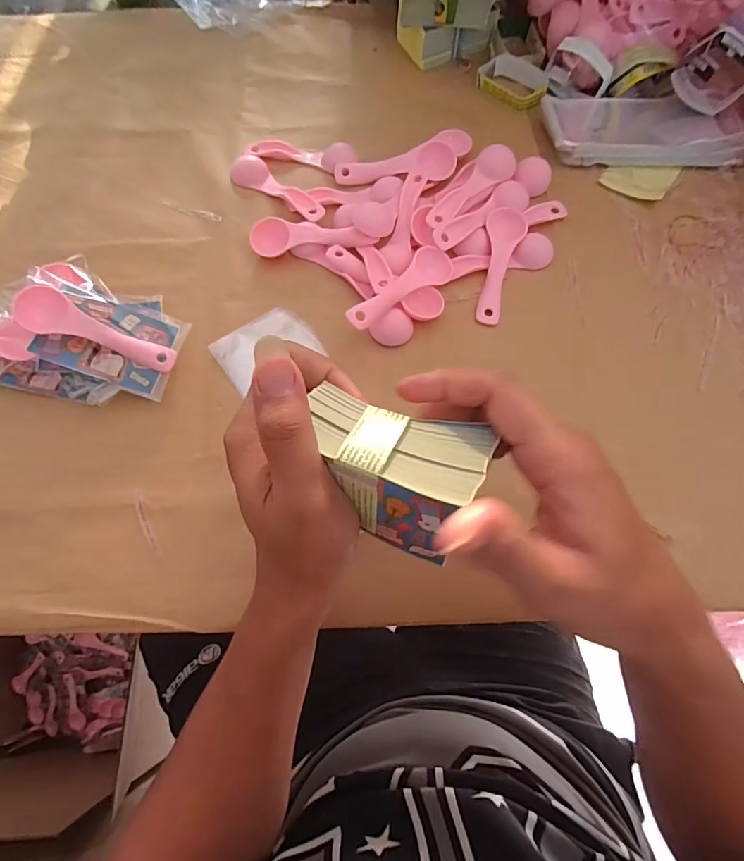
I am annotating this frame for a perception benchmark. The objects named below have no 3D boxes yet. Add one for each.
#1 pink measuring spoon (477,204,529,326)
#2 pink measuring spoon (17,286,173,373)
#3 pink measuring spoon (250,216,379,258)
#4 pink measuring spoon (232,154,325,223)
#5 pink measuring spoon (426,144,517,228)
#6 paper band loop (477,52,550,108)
[{"bbox_3d":[0.113,-0.145,0.396,0.033,0.014,0.113,9,70,4],"label":"pink measuring spoon"},{"bbox_3d":[-0.208,-0.075,0.346,0.110,0.015,0.030,22,69,-18],"label":"pink measuring spoon"},{"bbox_3d":[-0.052,-0.172,0.403,0.106,0.018,0.030,-4,70,-1],"label":"pink measuring spoon"},{"bbox_3d":[-0.091,-0.226,0.425,0.113,0.012,0.033,42,76,15],"label":"pink measuring spoon"},{"bbox_3d":[0.087,-0.219,0.408,0.109,0.015,0.031,-43,75,-14],"label":"pink measuring spoon"},{"bbox_3d":[0.148,-0.365,0.474,0.076,0.017,0.035,38,75,13],"label":"paper band loop"}]

